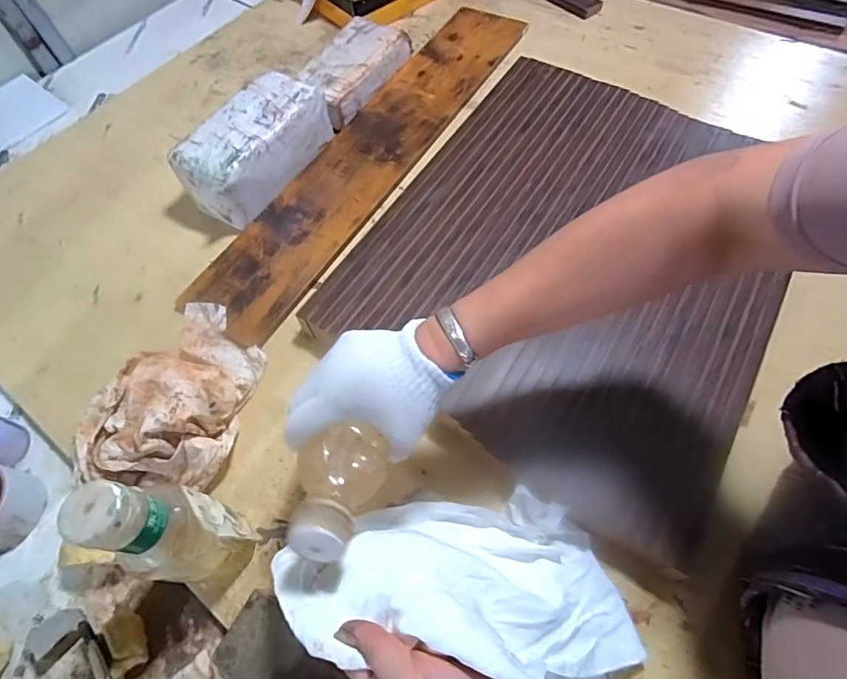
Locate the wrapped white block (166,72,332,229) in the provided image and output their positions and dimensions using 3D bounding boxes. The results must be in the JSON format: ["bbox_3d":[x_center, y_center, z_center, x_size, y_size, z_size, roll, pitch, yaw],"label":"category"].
[{"bbox_3d":[-0.229,-0.268,0.680,0.101,0.100,0.228,29,67,17],"label":"wrapped white block"}]

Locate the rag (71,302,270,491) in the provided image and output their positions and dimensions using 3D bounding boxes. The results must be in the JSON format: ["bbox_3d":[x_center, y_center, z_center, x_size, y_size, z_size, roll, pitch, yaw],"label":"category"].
[{"bbox_3d":[-0.277,0.048,0.521,0.168,0.085,0.222,3,62,5],"label":"rag"}]

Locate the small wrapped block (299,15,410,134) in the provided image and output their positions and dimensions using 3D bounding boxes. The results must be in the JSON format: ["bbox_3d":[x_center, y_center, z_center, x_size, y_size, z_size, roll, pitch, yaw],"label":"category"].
[{"bbox_3d":[-0.117,-0.434,0.783,0.108,0.054,0.213,27,66,16],"label":"small wrapped block"}]

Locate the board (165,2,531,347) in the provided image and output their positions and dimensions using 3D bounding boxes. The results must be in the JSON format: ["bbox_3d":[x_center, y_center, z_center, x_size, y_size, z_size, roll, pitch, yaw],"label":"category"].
[{"bbox_3d":[-0.066,-0.305,0.740,0.152,0.020,0.739,25,66,16],"label":"board"}]

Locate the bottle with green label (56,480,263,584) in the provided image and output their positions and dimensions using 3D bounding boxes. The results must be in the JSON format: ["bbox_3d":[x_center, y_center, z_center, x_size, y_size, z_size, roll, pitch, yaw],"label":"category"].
[{"bbox_3d":[-0.199,0.158,0.400,0.053,0.222,0.070,-33,65,-14],"label":"bottle with green label"}]

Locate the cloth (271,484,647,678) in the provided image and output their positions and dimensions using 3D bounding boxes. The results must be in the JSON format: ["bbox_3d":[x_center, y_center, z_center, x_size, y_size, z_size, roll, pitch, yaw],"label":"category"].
[{"bbox_3d":[0.036,0.186,0.380,0.276,0.140,0.146,12,63,9],"label":"cloth"}]

